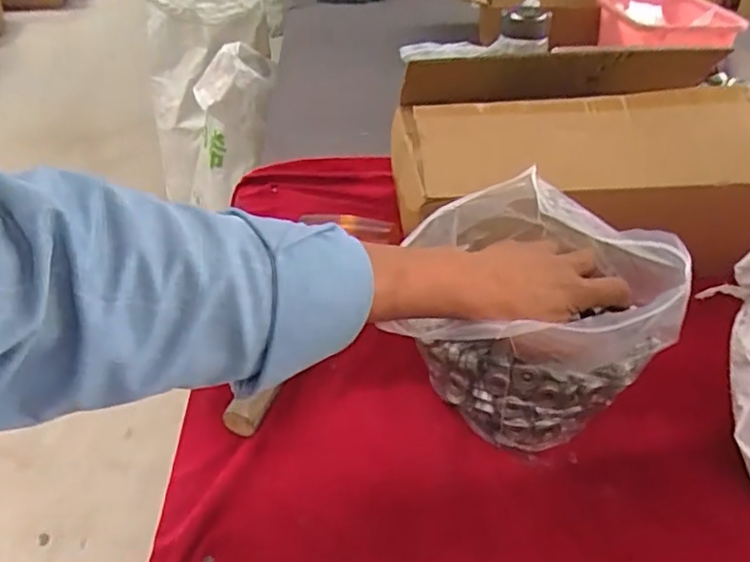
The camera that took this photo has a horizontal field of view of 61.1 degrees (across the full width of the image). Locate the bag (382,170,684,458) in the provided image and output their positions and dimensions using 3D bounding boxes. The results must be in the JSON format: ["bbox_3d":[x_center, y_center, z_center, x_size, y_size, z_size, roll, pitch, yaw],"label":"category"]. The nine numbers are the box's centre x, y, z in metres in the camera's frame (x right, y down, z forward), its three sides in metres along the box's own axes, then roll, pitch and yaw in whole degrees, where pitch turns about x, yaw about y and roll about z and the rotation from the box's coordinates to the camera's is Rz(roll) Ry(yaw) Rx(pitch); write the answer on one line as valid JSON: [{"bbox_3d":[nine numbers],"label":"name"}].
[{"bbox_3d":[0.119,0.019,0.478,0.175,0.186,0.153,6,38,8],"label":"bag"}]

